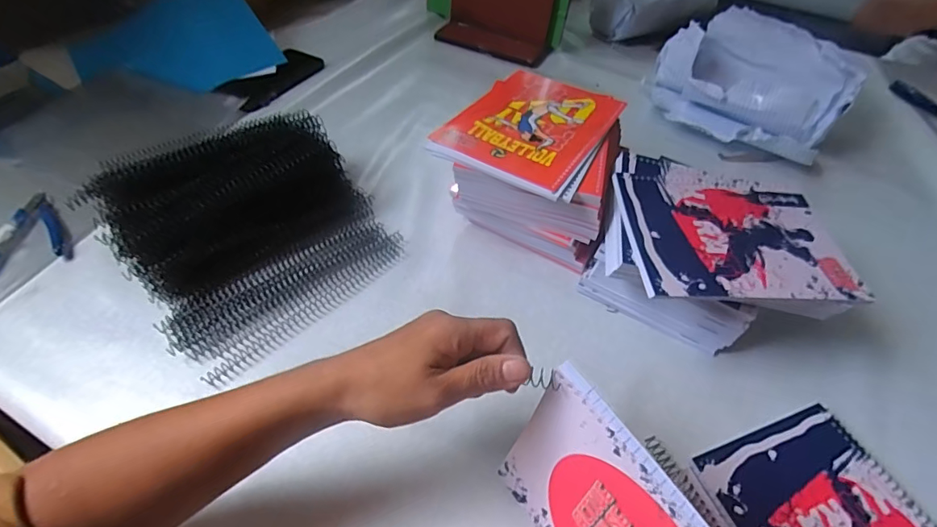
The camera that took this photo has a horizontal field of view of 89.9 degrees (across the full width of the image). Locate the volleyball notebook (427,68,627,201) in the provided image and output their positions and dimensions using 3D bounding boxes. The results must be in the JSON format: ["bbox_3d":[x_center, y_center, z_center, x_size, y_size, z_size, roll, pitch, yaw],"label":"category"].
[{"bbox_3d":[0.069,-0.148,0.506,0.145,0.010,0.205,28,51,19],"label":"volleyball notebook"}]

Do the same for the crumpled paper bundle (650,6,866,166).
[{"bbox_3d":[0.424,-0.271,0.722,0.228,0.111,0.274,-32,57,-29],"label":"crumpled paper bundle"}]

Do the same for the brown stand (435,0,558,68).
[{"bbox_3d":[0.049,-0.441,0.819,0.198,0.142,0.081,17,49,11],"label":"brown stand"}]

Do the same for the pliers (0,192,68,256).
[{"bbox_3d":[-0.467,-0.035,0.492,0.068,0.020,0.101,-23,53,-23],"label":"pliers"}]

